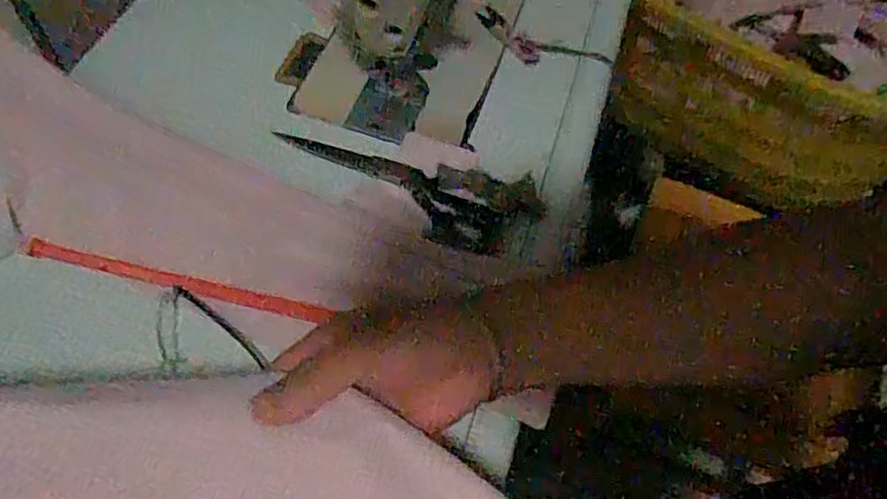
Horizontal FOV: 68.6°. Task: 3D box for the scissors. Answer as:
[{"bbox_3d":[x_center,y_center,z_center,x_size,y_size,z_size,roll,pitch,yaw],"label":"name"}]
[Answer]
[{"bbox_3d":[-0.040,-0.055,0.582,0.250,0.018,0.088,16,62,10],"label":"scissors"}]

